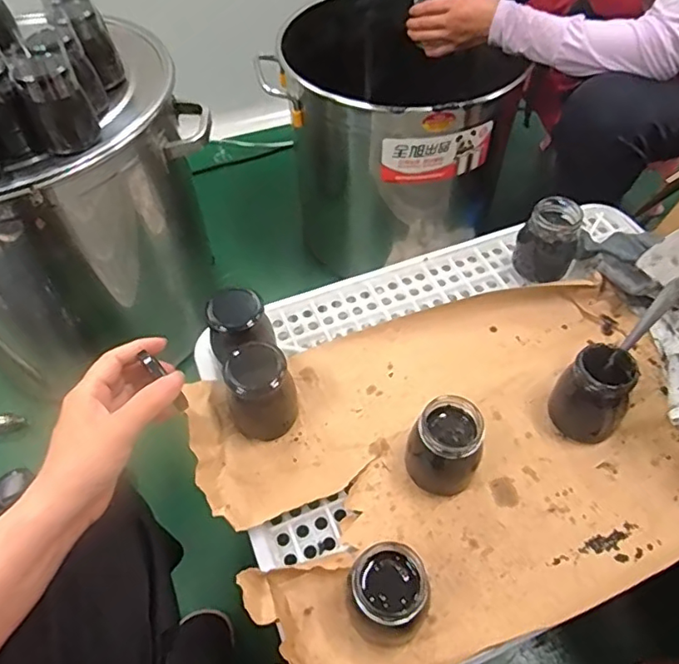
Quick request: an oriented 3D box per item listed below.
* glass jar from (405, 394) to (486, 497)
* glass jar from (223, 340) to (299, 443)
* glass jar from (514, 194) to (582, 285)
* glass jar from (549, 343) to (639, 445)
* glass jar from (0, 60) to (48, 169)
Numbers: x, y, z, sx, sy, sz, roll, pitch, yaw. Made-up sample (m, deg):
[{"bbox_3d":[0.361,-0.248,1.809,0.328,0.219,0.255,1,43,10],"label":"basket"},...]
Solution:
[{"bbox_3d":[0.095,0.105,0.510,0.066,0.082,0.059,21,56,14],"label":"glass jar"},{"bbox_3d":[-0.076,0.058,0.554,0.063,0.095,0.063,1,53,-1],"label":"glass jar"},{"bbox_3d":[0.250,-0.108,0.674,0.069,0.087,0.062,25,57,17],"label":"glass jar"},{"bbox_3d":[0.245,0.061,0.542,0.063,0.083,0.060,1,53,-1],"label":"glass jar"},{"bbox_3d":[-0.381,-0.240,0.633,0.055,0.109,0.060,1,53,-1],"label":"glass jar"}]

